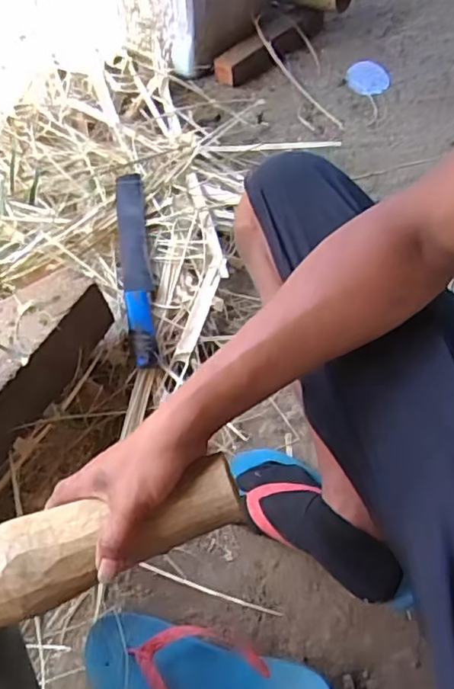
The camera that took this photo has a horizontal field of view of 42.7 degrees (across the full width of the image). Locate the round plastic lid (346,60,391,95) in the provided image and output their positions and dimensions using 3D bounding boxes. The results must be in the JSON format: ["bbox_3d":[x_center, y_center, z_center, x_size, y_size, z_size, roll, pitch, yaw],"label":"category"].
[{"bbox_3d":[0.301,-0.570,1.244,0.087,0.020,0.102,25,61,13],"label":"round plastic lid"}]

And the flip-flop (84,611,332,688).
[{"bbox_3d":[-0.022,0.365,0.628,0.272,0.039,0.103,10,59,5],"label":"flip-flop"}]

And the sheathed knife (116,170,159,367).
[{"bbox_3d":[-0.145,-0.131,0.901,0.049,0.030,0.371,-7,59,-6],"label":"sheathed knife"}]

